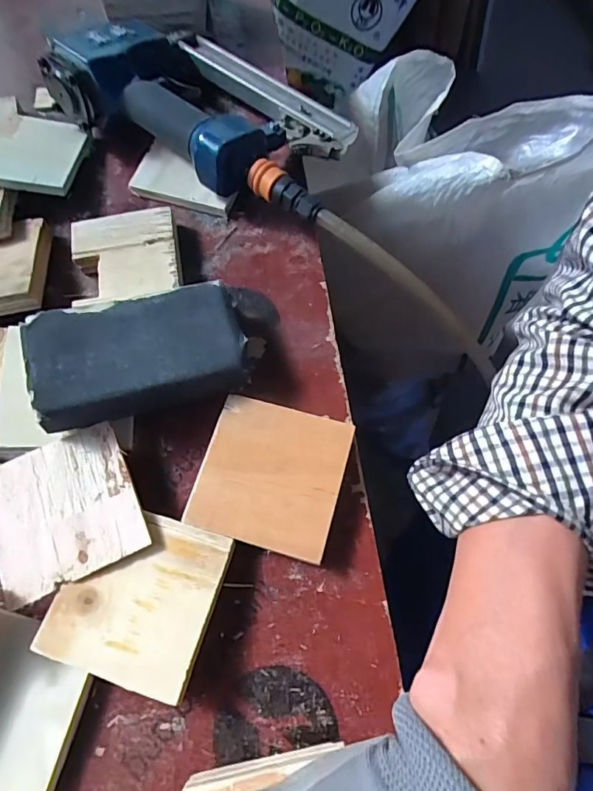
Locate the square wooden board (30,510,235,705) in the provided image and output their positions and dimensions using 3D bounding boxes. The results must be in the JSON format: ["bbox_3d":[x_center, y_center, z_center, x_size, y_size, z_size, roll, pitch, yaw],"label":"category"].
[{"bbox_3d":[-0.092,0.114,0.268,0.086,0.007,0.088,15,71,7],"label":"square wooden board"}]

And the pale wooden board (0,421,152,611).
[{"bbox_3d":[-0.145,0.069,0.287,0.087,0.007,0.088,-26,71,-7],"label":"pale wooden board"}]

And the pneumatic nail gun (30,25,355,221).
[{"bbox_3d":[-0.072,-0.249,0.403,0.250,0.075,0.136,29,74,12],"label":"pneumatic nail gun"}]

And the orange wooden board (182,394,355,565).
[{"bbox_3d":[-0.016,0.052,0.306,0.088,0.018,0.090,14,71,7],"label":"orange wooden board"}]

